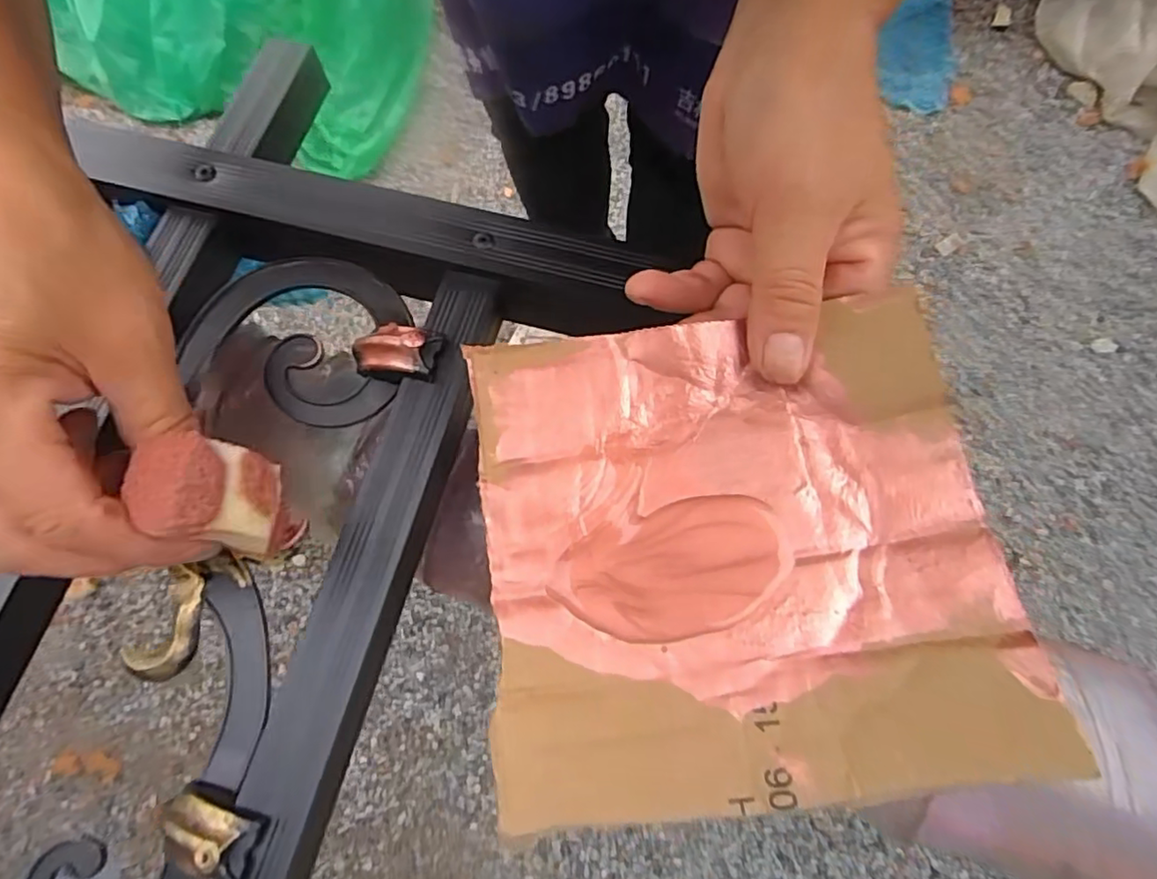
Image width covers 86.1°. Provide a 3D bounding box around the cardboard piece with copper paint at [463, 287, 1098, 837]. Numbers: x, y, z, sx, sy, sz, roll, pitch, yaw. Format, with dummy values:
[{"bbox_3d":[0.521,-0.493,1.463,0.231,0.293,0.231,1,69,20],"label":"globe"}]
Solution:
[{"bbox_3d":[0.045,0.030,0.195,0.150,0.031,0.149,-5,70,-1],"label":"cardboard piece with copper paint"}]

